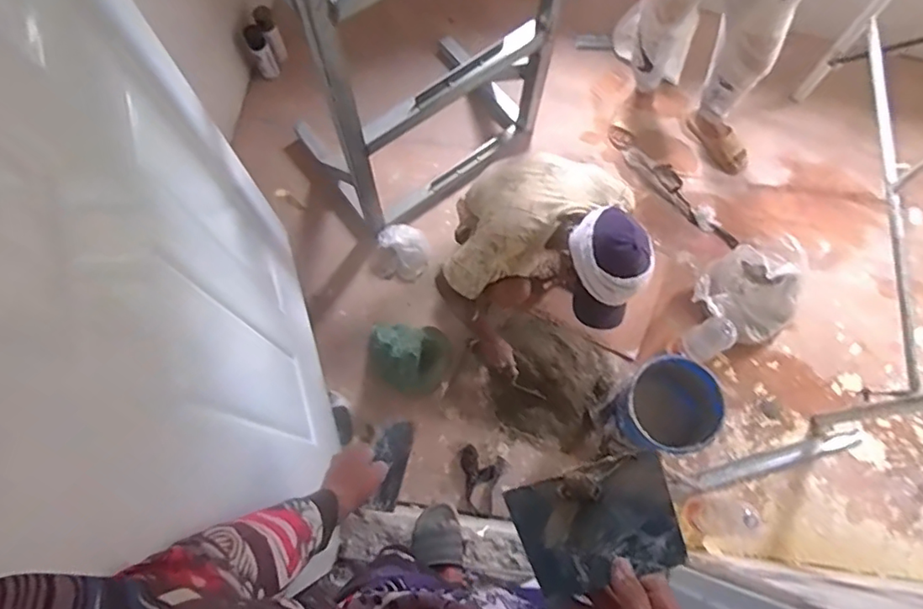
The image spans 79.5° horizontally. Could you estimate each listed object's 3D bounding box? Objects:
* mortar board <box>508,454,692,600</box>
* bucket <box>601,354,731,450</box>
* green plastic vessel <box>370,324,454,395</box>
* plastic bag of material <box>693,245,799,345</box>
[{"bbox_3d":[0.117,0.191,0.486,0.134,0.012,0.097,-20,54,4],"label":"mortar board"},{"bbox_3d":[0.580,0.302,1.591,0.251,0.248,0.237,1,70,-1],"label":"bucket"},{"bbox_3d":[-0.123,0.127,1.431,0.196,0.170,0.172,-7,70,-4],"label":"green plastic vessel"},{"bbox_3d":[0.895,-0.023,1.735,0.272,0.243,0.291,-33,74,-13],"label":"plastic bag of material"}]

